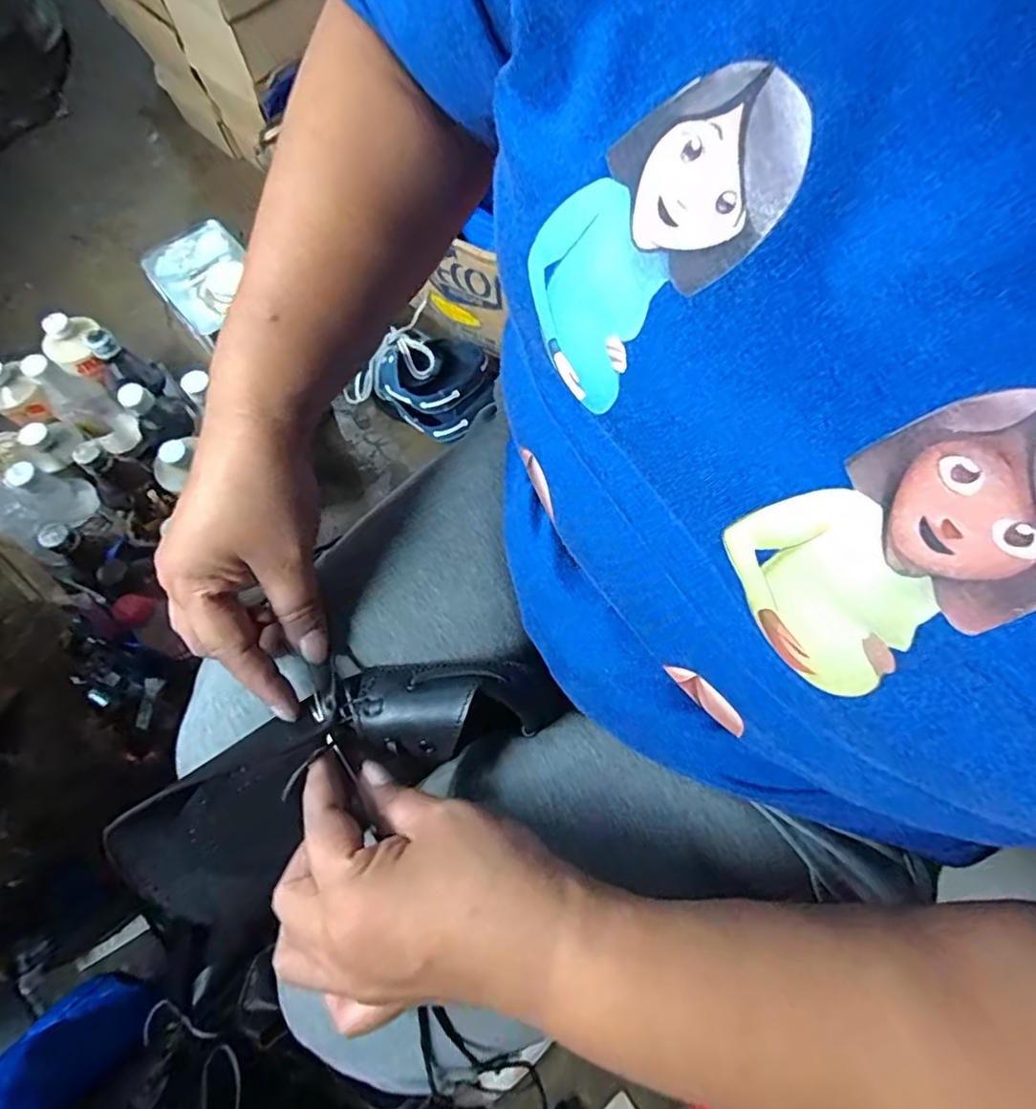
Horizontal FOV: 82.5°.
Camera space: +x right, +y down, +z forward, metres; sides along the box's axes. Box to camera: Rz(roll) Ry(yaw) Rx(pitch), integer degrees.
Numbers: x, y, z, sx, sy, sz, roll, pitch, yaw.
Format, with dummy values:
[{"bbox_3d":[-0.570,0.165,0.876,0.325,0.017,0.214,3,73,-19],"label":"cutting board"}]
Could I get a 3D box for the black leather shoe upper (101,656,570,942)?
[{"bbox_3d":[-0.077,0.106,0.294,0.213,0.067,0.080,-25,72,-14],"label":"black leather shoe upper"}]

